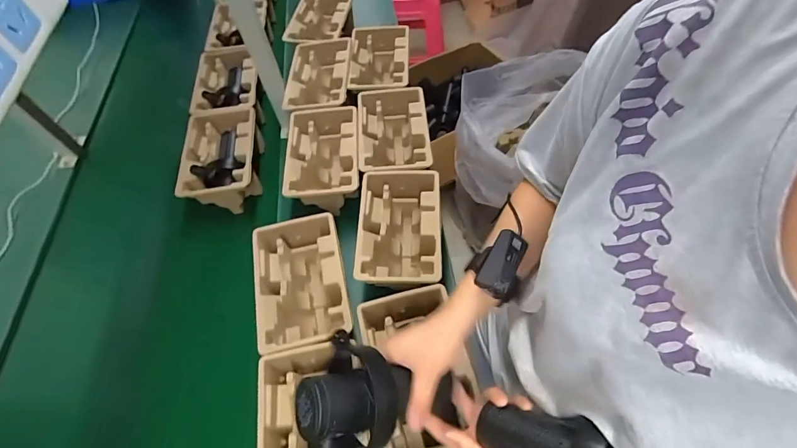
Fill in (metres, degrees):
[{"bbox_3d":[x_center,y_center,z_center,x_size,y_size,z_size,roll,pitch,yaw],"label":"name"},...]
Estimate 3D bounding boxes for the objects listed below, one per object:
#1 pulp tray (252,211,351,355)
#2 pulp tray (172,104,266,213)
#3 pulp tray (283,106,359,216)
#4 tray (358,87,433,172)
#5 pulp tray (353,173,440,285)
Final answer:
[{"bbox_3d":[-0.168,0.114,0.680,0.150,0.114,0.229,-11,59,-9],"label":"pulp tray"},{"bbox_3d":[-0.386,-0.138,0.836,0.150,0.095,0.231,-8,59,-7],"label":"pulp tray"},{"bbox_3d":[-0.160,-0.132,0.824,0.150,0.113,0.229,-2,58,-3],"label":"pulp tray"},{"bbox_3d":[-0.013,-0.184,0.836,0.145,0.107,0.231,-2,58,-3],"label":"tray"},{"bbox_3d":[0.000,0.025,0.728,0.148,0.131,0.230,2,58,-1],"label":"pulp tray"}]

